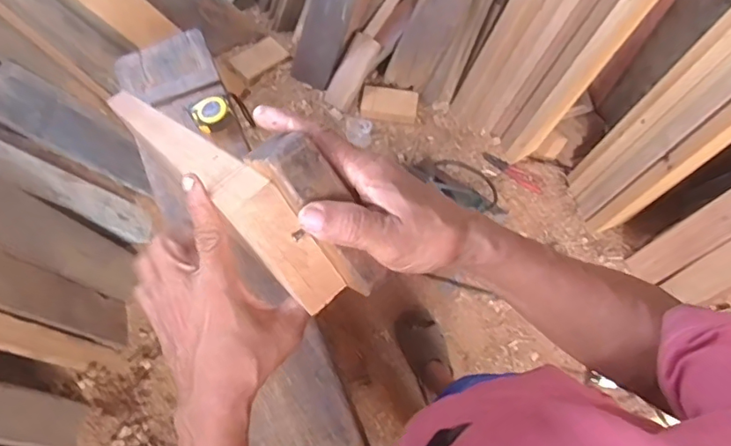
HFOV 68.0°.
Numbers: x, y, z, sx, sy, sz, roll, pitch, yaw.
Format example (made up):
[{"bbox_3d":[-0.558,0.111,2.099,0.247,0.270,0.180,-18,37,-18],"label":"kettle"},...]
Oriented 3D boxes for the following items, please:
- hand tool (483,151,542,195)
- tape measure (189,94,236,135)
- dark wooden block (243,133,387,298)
[{"bbox_3d":[0.438,-0.152,1.614,0.199,0.009,0.039,36,74,13],"label":"hand tool"},{"bbox_3d":[-0.281,-0.199,0.990,0.067,0.025,0.065,-37,73,-13],"label":"tape measure"},{"bbox_3d":[-0.029,-0.006,0.371,0.041,0.031,0.125,-37,115,-12],"label":"dark wooden block"}]

